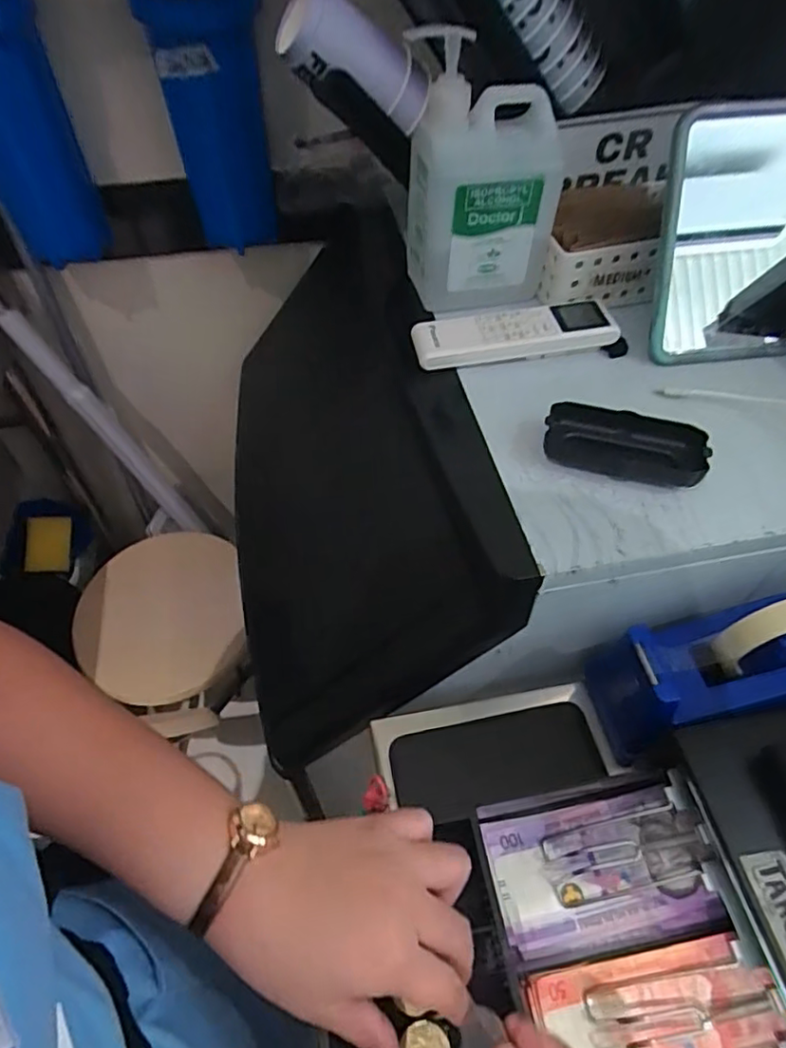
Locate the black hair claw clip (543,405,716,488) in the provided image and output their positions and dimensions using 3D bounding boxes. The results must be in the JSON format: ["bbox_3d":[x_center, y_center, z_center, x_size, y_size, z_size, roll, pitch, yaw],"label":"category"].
[{"bbox_3d":[0.170,-0.060,0.449,0.110,0.024,0.058,15,55,12],"label":"black hair claw clip"}]

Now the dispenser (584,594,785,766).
[{"bbox_3d":[0.243,0.093,0.413,0.212,0.088,0.085,-18,52,10],"label":"dispenser"}]

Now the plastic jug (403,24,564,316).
[{"bbox_3d":[0.073,-0.295,0.528,0.119,0.176,0.091,-13,54,-9],"label":"plastic jug"}]

